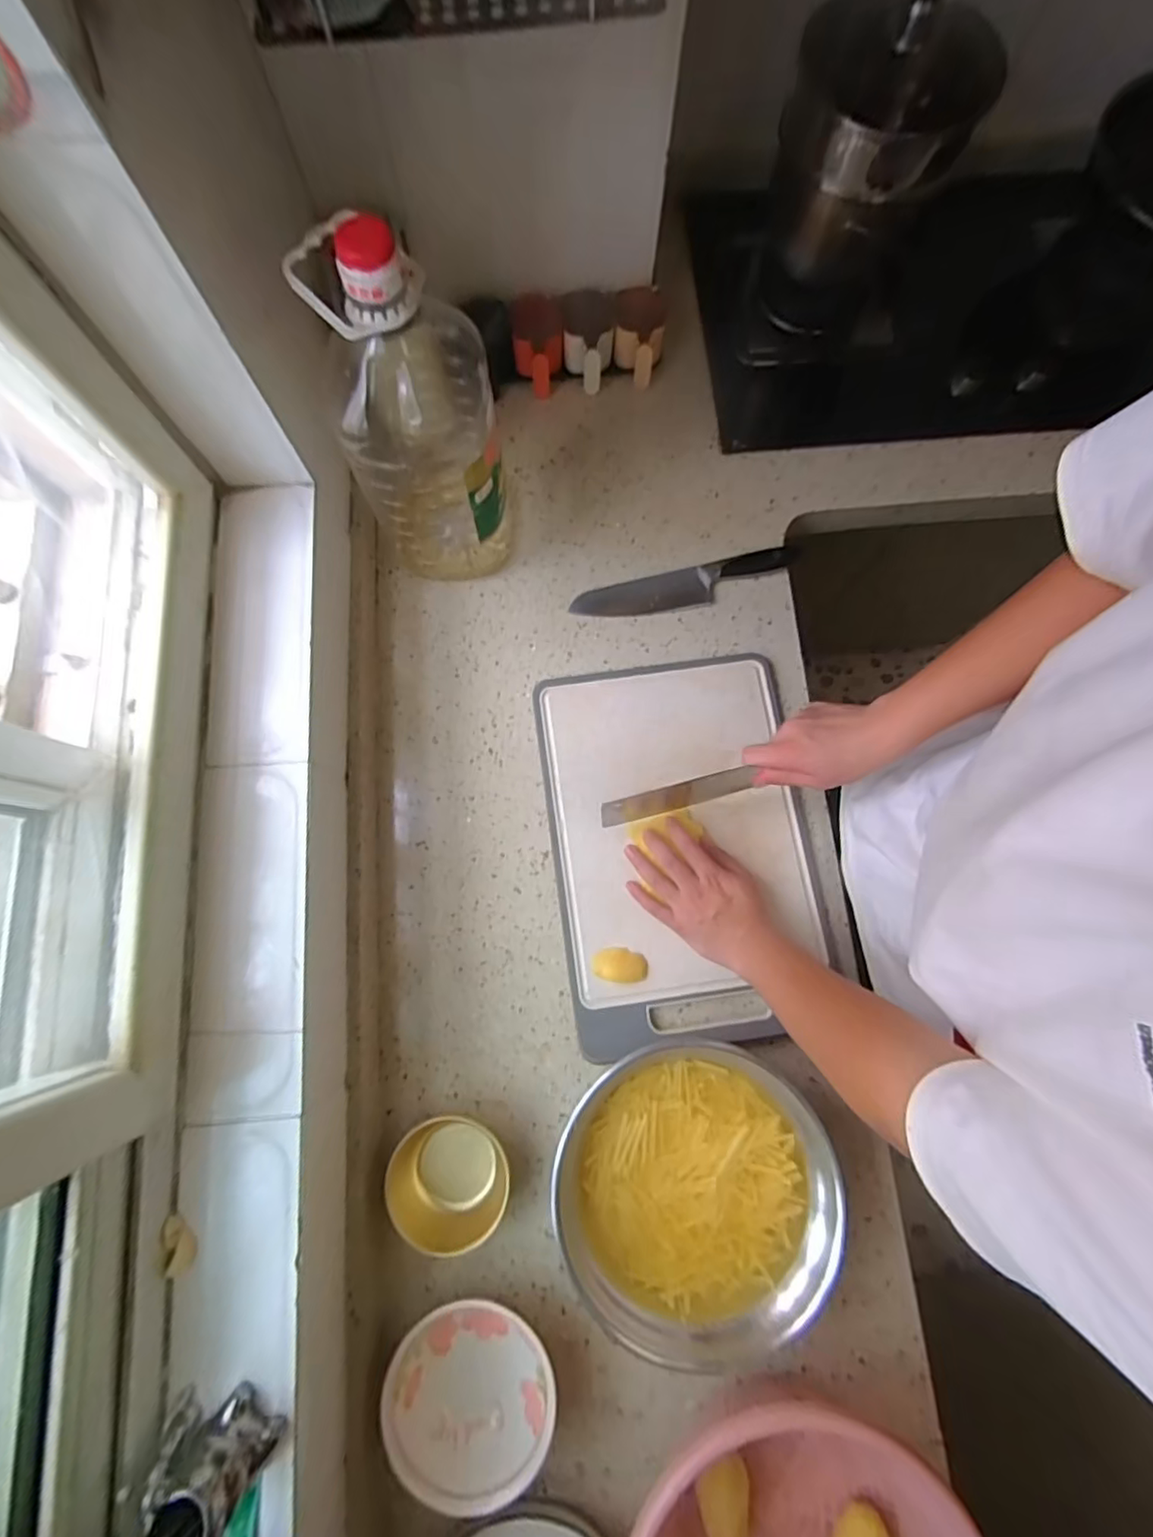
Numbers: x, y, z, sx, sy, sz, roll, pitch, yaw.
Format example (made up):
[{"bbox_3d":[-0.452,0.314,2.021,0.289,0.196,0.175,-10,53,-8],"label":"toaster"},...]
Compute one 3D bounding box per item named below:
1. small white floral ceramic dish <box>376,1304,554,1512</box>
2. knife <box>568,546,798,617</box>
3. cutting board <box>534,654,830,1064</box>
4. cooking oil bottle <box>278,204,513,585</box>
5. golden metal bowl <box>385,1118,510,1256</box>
[{"bbox_3d":[-0.096,0.569,0.541,0.146,0.047,0.146,0,77,0],"label":"small white floral ceramic dish"},{"bbox_3d":[0.132,-0.230,0.730,0.273,0.028,0.051,-14,78,-3],"label":"knife"},{"bbox_3d":[0.115,0.080,0.665,0.286,0.020,0.417,-6,77,-1],"label":"cutting board"},{"bbox_3d":[-0.152,-0.348,0.587,0.133,0.360,0.150,-3,77,0],"label":"cooking oil bottle"},{"bbox_3d":[-0.126,0.406,0.579,0.107,0.044,0.110,0,77,0],"label":"golden metal bowl"}]

